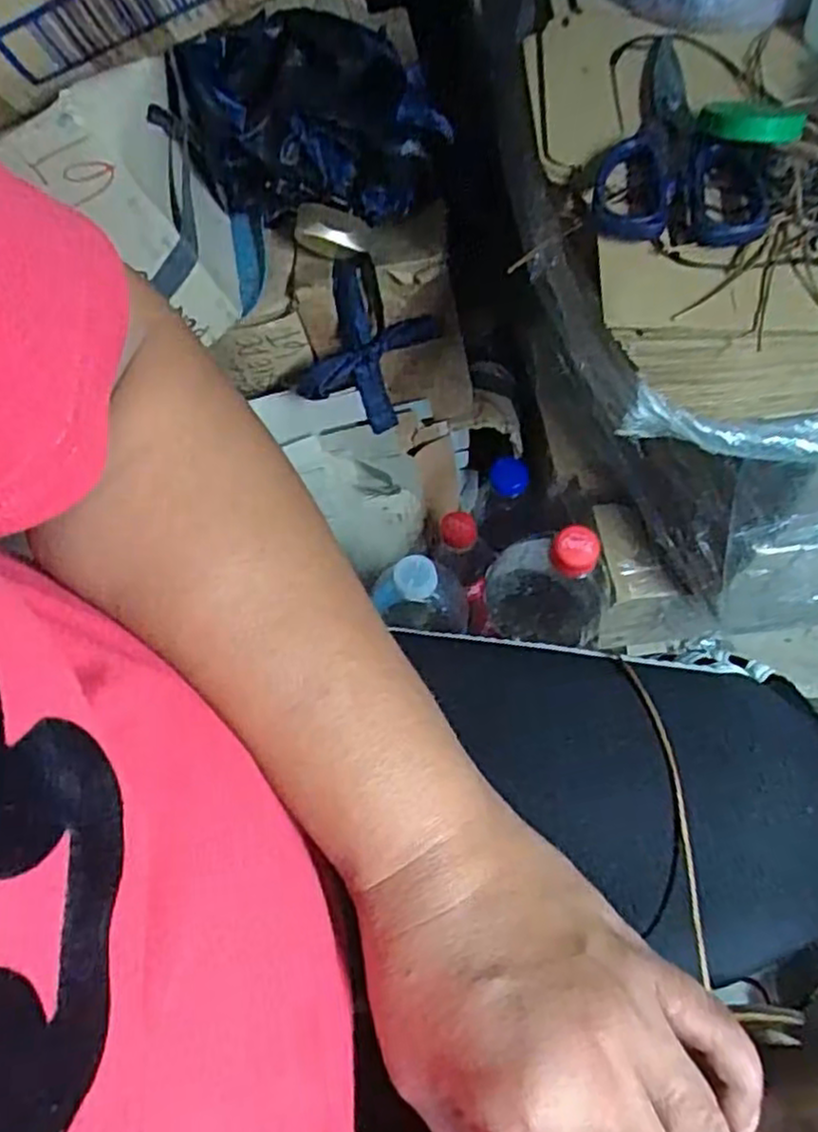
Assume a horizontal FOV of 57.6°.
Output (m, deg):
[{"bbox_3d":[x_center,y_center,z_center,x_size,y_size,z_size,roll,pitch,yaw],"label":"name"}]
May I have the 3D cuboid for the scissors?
[{"bbox_3d":[0.147,-0.230,0.399,0.084,0.015,0.163,9,63,9],"label":"scissors"}]

